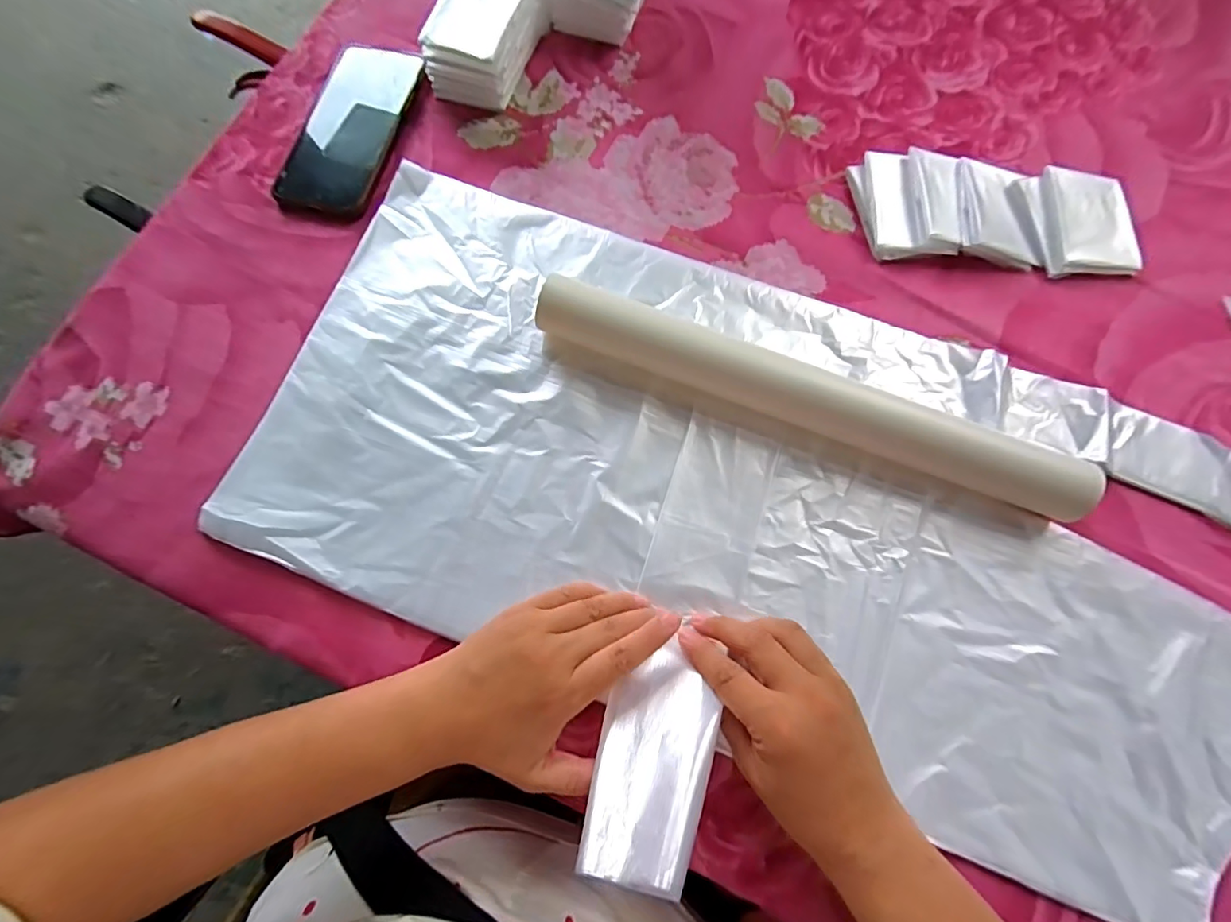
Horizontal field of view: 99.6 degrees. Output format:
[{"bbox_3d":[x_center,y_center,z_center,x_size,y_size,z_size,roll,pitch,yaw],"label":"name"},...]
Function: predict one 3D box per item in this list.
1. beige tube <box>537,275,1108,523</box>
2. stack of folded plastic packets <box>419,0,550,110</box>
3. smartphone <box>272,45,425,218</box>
[{"bbox_3d":[0.119,-0.045,0.337,0.349,0.041,0.040,21,77,7],"label":"beige tube"},{"bbox_3d":[-0.108,-0.344,0.420,0.070,0.055,0.104,20,76,7],"label":"stack of folded plastic packets"},{"bbox_3d":[-0.217,-0.274,0.425,0.080,0.015,0.157,16,76,6],"label":"smartphone"}]

